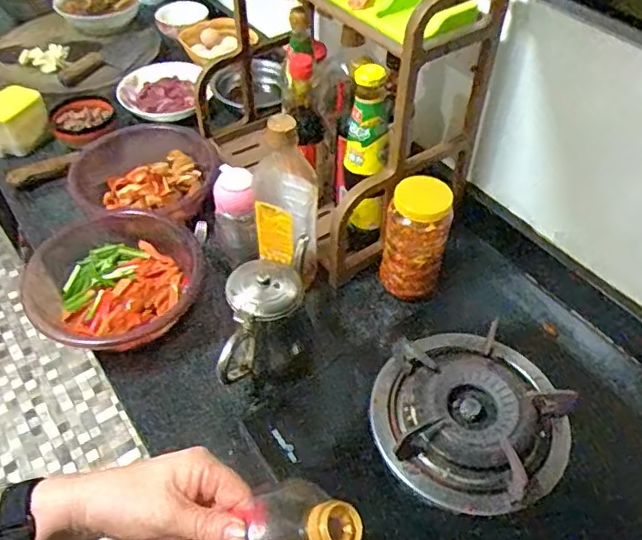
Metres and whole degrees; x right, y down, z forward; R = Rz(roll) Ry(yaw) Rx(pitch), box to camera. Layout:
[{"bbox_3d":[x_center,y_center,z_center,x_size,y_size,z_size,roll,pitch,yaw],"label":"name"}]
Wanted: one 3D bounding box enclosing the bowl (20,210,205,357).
[{"bbox_3d":[-0.291,0.021,0.784,0.214,0.080,0.212,0,49,0],"label":"bowl"}]

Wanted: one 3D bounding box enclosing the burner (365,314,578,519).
[{"bbox_3d":[0.175,0.154,0.670,0.216,0.054,0.213,0,49,0],"label":"burner"}]

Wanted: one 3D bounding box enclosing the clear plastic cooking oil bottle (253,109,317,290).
[{"bbox_3d":[-0.046,-0.077,0.742,0.079,0.244,0.074,1,49,0],"label":"clear plastic cooking oil bottle"}]

